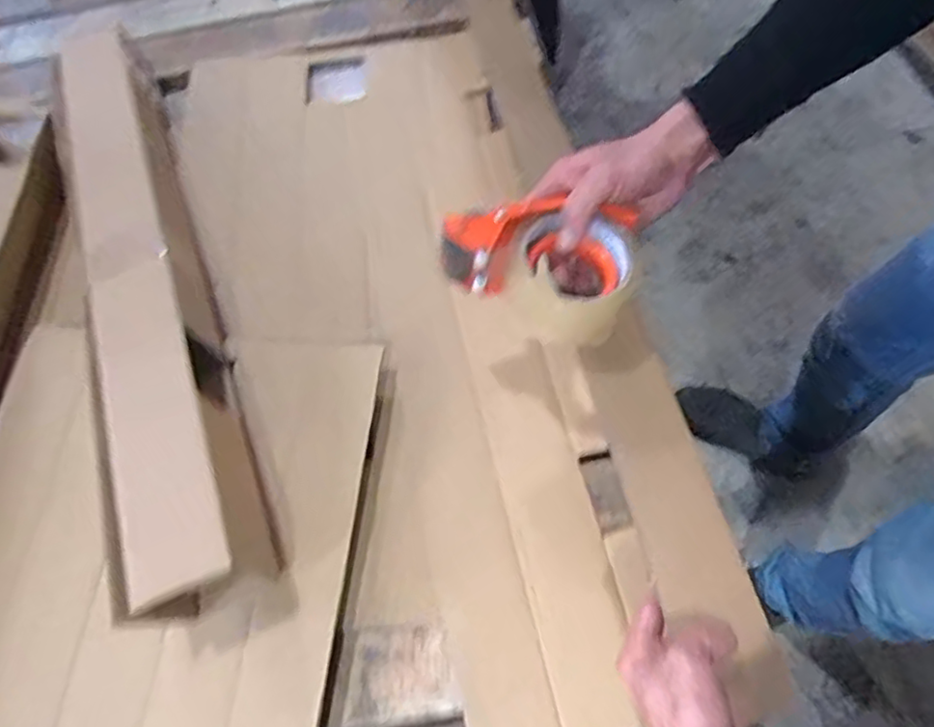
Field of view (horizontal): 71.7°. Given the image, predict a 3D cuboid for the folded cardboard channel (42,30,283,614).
[{"bbox_3d":[-0.305,-0.060,0.620,0.104,0.091,0.600,-23,66,-4],"label":"folded cardboard channel"}]

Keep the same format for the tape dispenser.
[{"bbox_3d":[0.054,-0.066,0.481,0.137,0.068,0.090,-3,63,2],"label":"tape dispenser"}]

